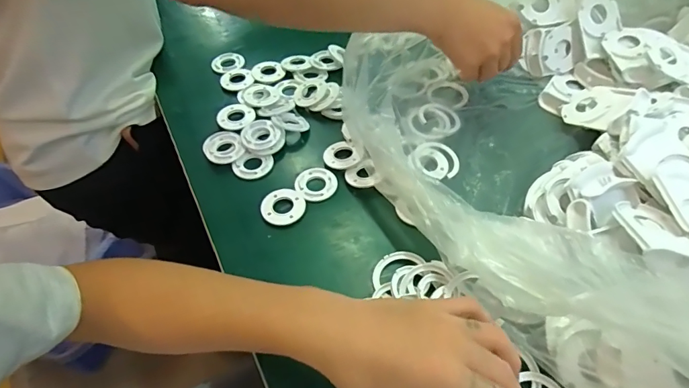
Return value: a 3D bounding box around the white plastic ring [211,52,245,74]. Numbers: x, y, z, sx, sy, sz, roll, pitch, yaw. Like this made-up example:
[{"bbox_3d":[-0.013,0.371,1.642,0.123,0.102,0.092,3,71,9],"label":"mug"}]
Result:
[{"bbox_3d":[-0.161,-0.181,0.602,0.039,0.012,0.042,-1,52,1],"label":"white plastic ring"}]

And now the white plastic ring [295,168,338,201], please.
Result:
[{"bbox_3d":[-0.031,-0.012,0.465,0.043,0.004,0.043,-1,52,1],"label":"white plastic ring"}]

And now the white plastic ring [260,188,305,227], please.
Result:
[{"bbox_3d":[-0.062,0.013,0.444,0.043,0.007,0.043,-1,52,1],"label":"white plastic ring"}]

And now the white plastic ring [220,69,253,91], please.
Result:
[{"bbox_3d":[-0.140,-0.152,0.572,0.041,0.005,0.039,-1,52,1],"label":"white plastic ring"}]

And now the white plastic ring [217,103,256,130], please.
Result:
[{"bbox_3d":[-0.131,-0.095,0.526,0.042,0.004,0.041,-1,52,1],"label":"white plastic ring"}]

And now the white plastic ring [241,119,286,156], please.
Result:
[{"bbox_3d":[-0.092,-0.064,0.497,0.046,0.013,0.047,-1,52,1],"label":"white plastic ring"}]

